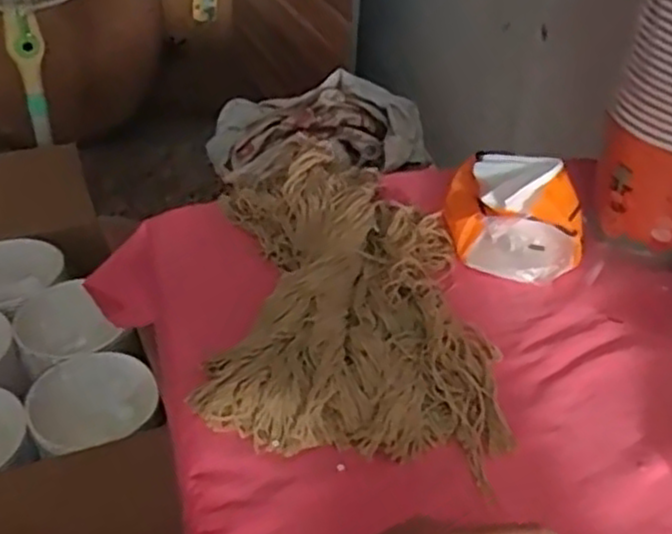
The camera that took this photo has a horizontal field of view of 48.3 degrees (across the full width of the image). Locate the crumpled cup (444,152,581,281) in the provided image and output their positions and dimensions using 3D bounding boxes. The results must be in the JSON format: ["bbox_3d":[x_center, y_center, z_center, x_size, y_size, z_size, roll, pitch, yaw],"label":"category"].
[{"bbox_3d":[0.170,-0.062,0.728,0.113,0.080,0.146,1,39,-2],"label":"crumpled cup"}]

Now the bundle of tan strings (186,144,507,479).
[{"bbox_3d":[0.010,0.012,0.654,0.235,0.056,0.341,2,39,0],"label":"bundle of tan strings"}]

